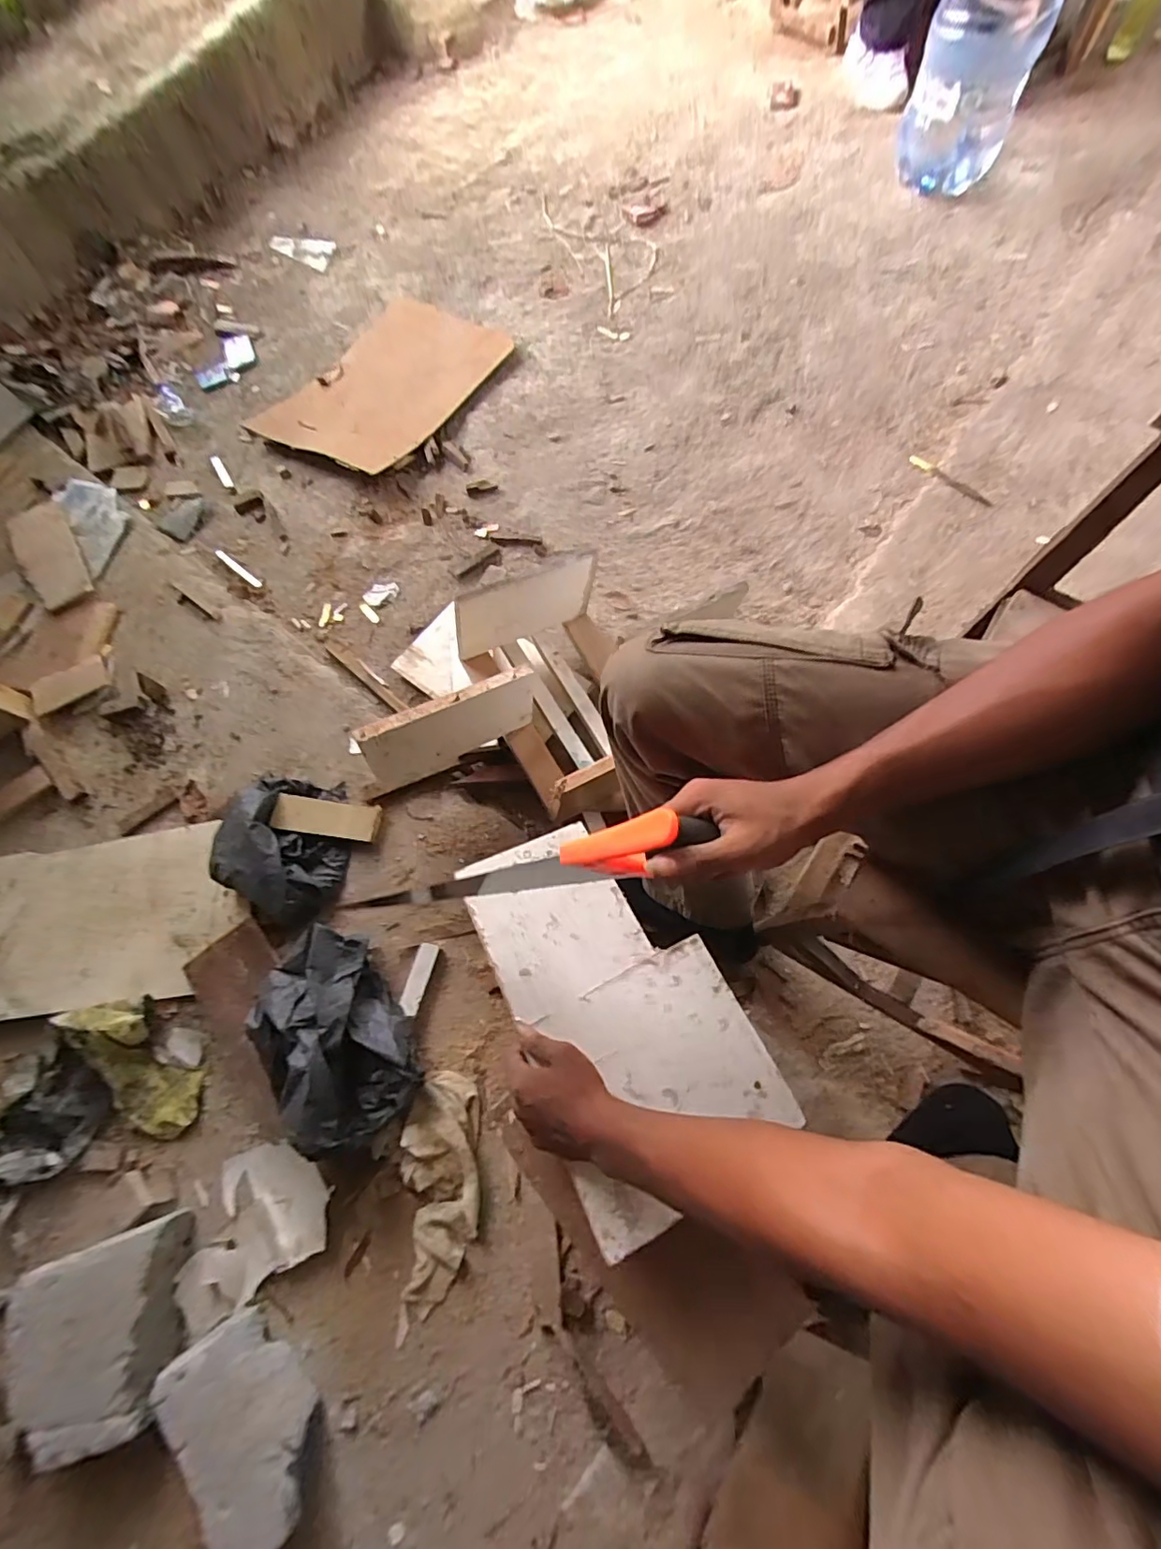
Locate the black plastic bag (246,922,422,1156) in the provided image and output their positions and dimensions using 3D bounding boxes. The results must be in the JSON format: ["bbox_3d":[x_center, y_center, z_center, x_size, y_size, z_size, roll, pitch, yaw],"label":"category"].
[{"bbox_3d":[-0.344,0.354,0.775,0.171,0.107,0.272,-34,71,-7],"label":"black plastic bag"}]

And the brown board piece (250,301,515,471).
[{"bbox_3d":[-0.451,-0.928,1.338,0.388,0.034,0.533,31,73,13],"label":"brown board piece"}]

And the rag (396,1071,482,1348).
[{"bbox_3d":[-0.184,0.554,0.743,0.102,0.046,0.290,-3,69,1],"label":"rag"}]

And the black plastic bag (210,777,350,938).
[{"bbox_3d":[-0.473,0.118,0.895,0.190,0.079,0.246,6,69,5],"label":"black plastic bag"}]

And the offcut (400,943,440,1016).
[{"bbox_3d":[-0.240,0.301,0.841,0.029,0.017,0.100,16,70,9],"label":"offcut"}]

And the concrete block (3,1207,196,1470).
[{"bbox_3d":[-0.590,0.690,0.704,0.190,0.073,0.201,-14,69,-3],"label":"concrete block"}]

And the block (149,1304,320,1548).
[{"bbox_3d":[-0.388,0.756,0.665,0.120,0.072,0.213,-41,73,-13],"label":"block"}]

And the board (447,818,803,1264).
[{"bbox_3d":[0.041,0.226,0.595,0.217,0.008,0.373,-20,66,-18],"label":"board"}]

